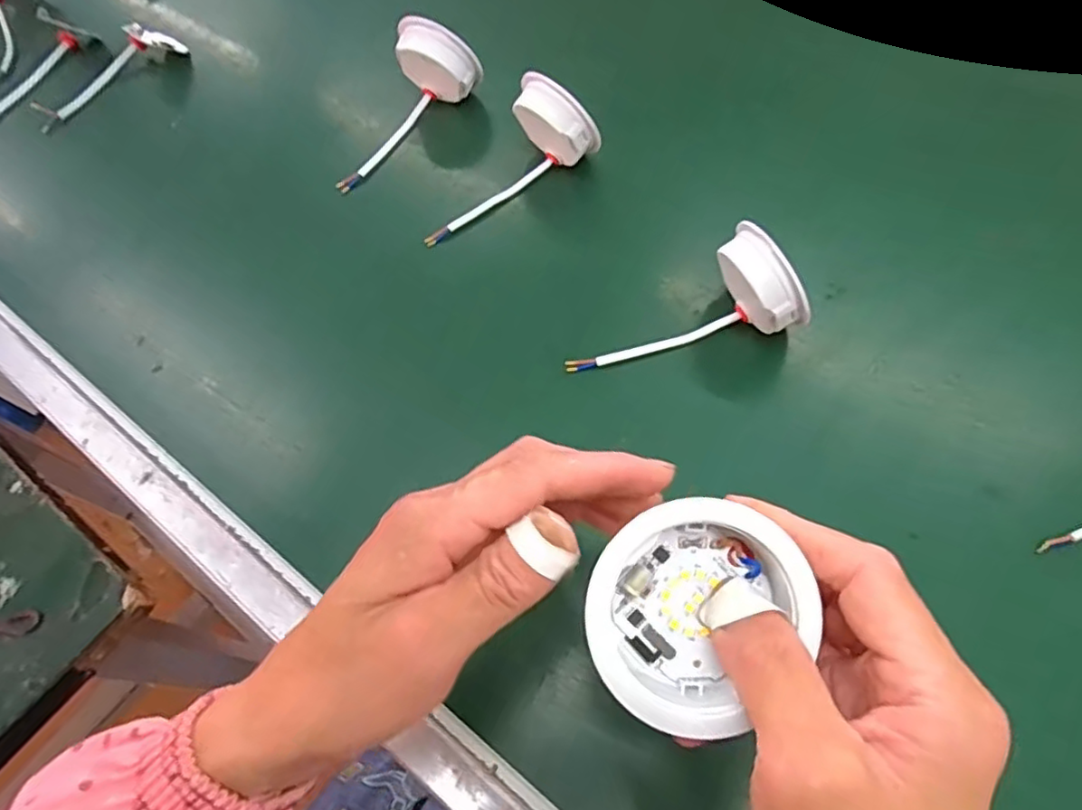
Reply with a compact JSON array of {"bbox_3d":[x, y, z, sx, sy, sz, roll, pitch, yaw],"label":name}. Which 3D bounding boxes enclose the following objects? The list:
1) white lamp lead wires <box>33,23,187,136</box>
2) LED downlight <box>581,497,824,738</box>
[{"bbox_3d":[-0.399,-0.304,0.566,0.042,0.041,0.144,36,67,22],"label":"white lamp lead wires"},{"bbox_3d":[0.050,0.069,0.213,0.069,0.036,0.069,0,84,1],"label":"LED downlight"}]

